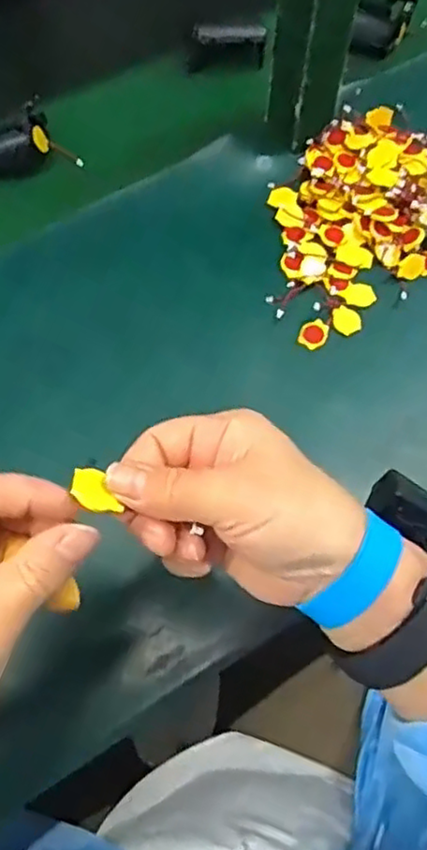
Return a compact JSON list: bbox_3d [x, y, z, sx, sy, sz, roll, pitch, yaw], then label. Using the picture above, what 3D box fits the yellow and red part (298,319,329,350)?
[{"bbox_3d":[0.075,-0.068,0.500,0.019,0.005,0.023,31,68,13],"label":"yellow and red part"}]

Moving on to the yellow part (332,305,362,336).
[{"bbox_3d":[0.102,-0.080,0.508,0.021,0.004,0.023,-3,65,-2],"label":"yellow part"}]

